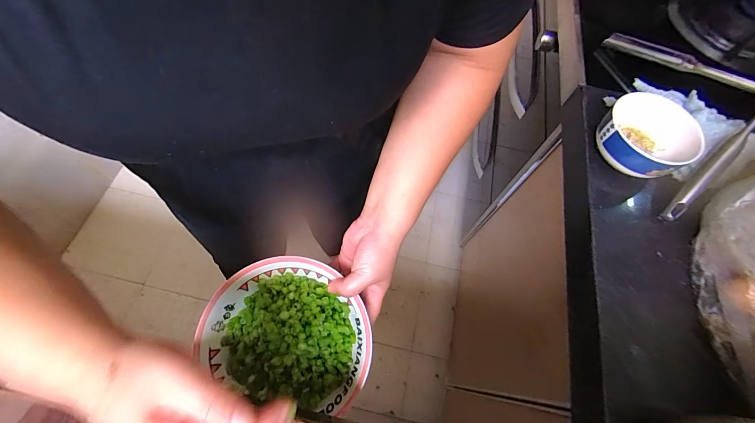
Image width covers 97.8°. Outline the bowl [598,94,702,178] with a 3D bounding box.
[{"bbox_3d":[0.331,-0.093,0.408,0.111,0.046,0.101,2,69,-4],"label":"bowl"}]

